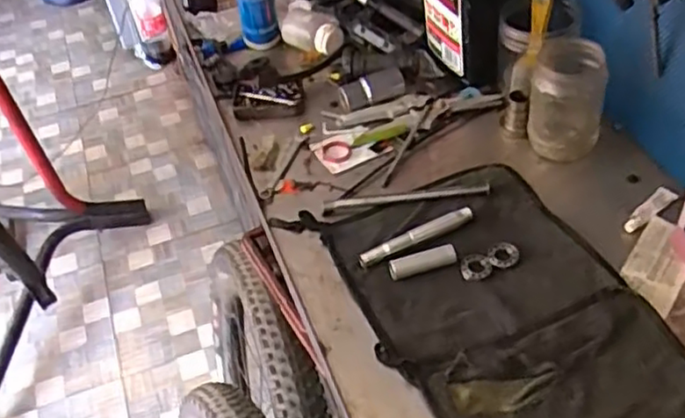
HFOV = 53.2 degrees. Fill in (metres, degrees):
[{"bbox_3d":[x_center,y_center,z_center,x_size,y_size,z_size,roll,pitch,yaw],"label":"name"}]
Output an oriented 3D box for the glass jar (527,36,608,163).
[{"bbox_3d":[0.242,-0.114,0.743,0.077,0.120,0.077,-4,46,4],"label":"glass jar"}]

